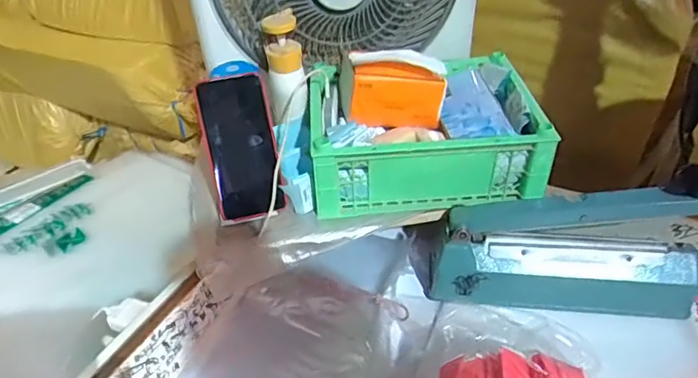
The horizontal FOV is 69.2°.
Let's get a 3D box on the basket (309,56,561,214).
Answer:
[{"bbox_3d":[0.091,-0.079,0.673,0.280,0.106,0.221,-2,40,-2],"label":"basket"}]

